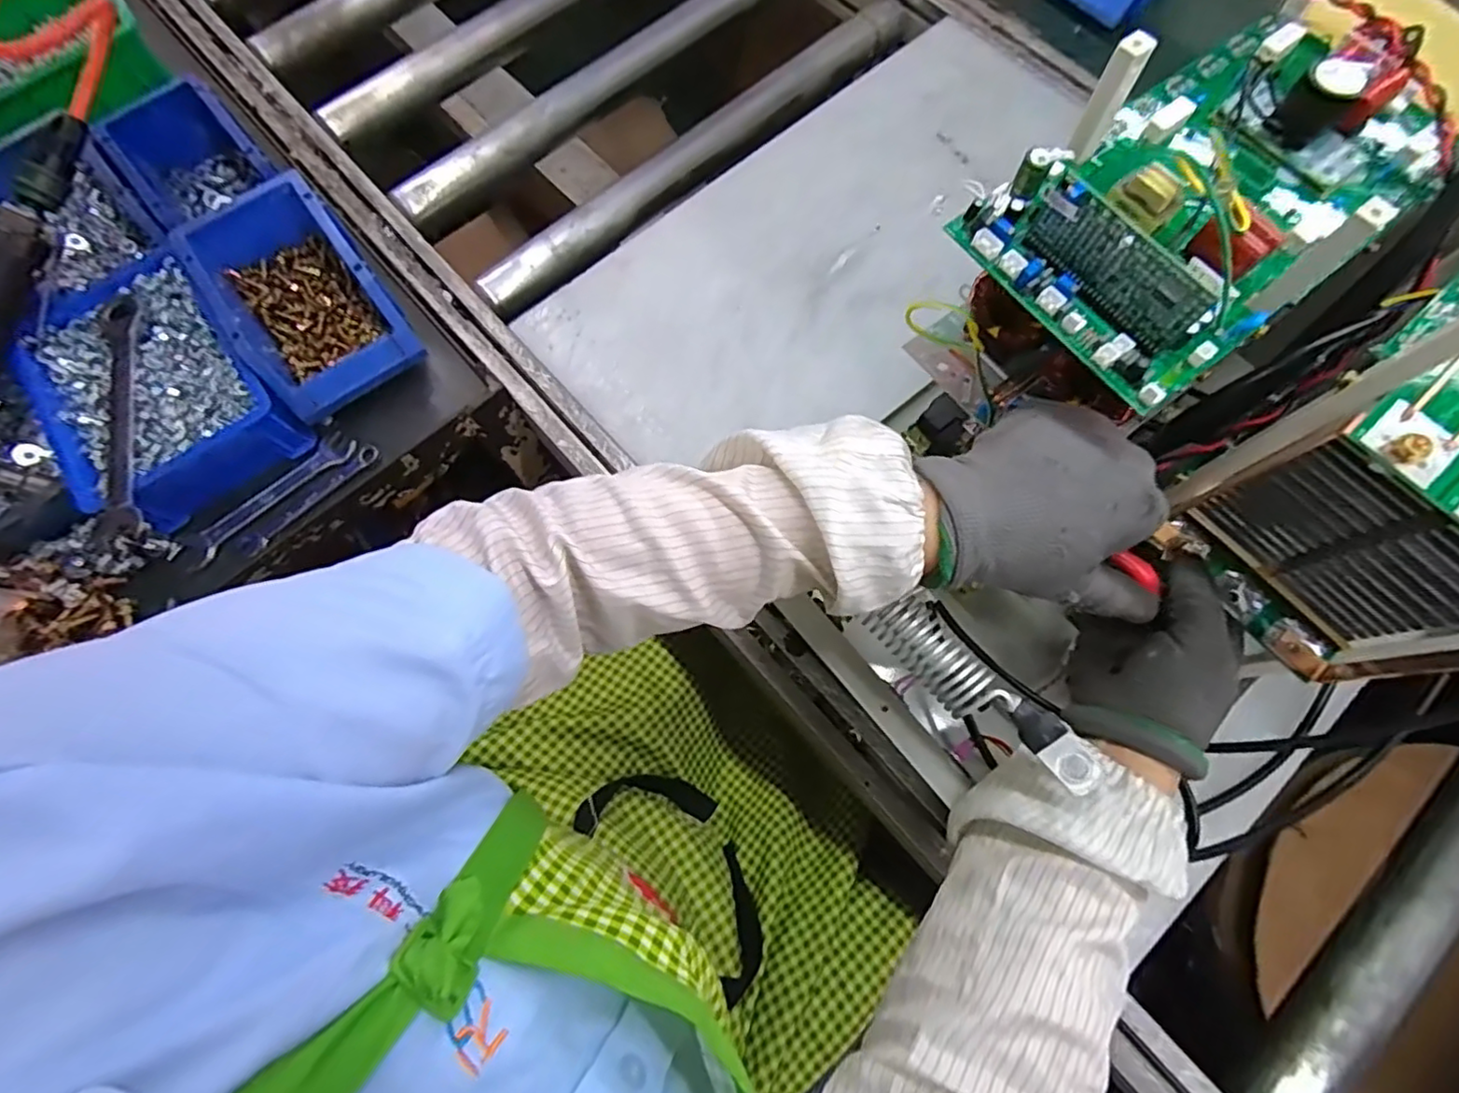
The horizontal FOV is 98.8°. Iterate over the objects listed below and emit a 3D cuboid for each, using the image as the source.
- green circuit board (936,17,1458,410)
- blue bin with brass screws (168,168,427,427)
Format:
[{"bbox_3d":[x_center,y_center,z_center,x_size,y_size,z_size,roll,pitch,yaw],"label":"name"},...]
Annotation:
[{"bbox_3d":[0.220,-0.166,0.279,0.215,0.039,0.126,-35,76,-10],"label":"green circuit board"},{"bbox_3d":[-0.357,-0.206,0.526,0.117,0.081,0.188,-36,76,-10],"label":"blue bin with brass screws"}]

